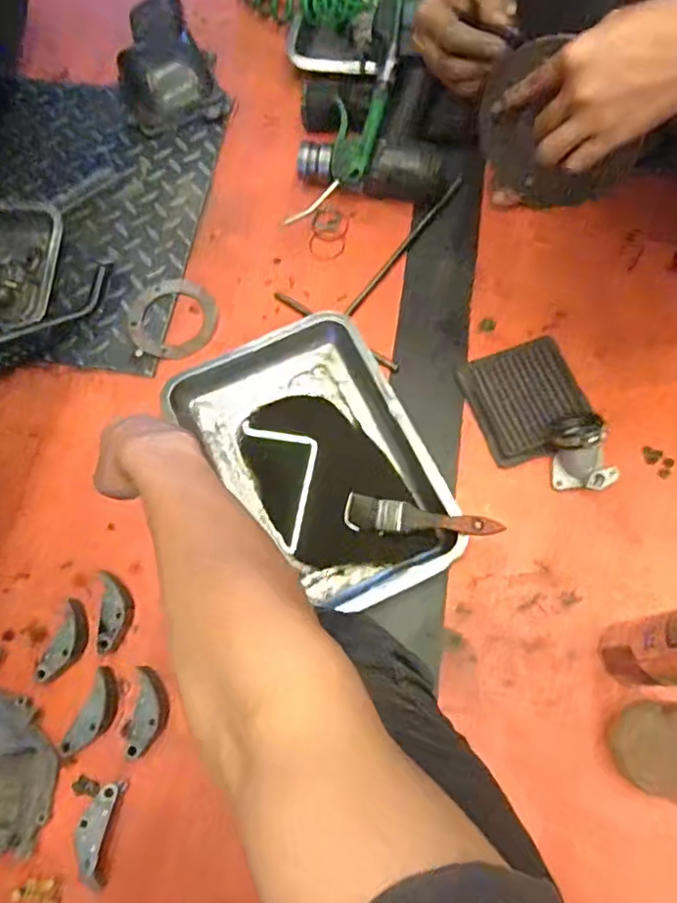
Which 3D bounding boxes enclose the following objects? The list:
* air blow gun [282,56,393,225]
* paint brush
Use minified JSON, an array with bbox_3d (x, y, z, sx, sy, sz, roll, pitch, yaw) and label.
[{"bbox_3d":[0.014,-0.420,0.807,0.086,0.030,0.248,29,95,13],"label":"air blow gun"},{"bbox_3d":[0.091,0.075,0.646,0.166,0.021,0.039,6,69,18],"label":"paint brush"}]

